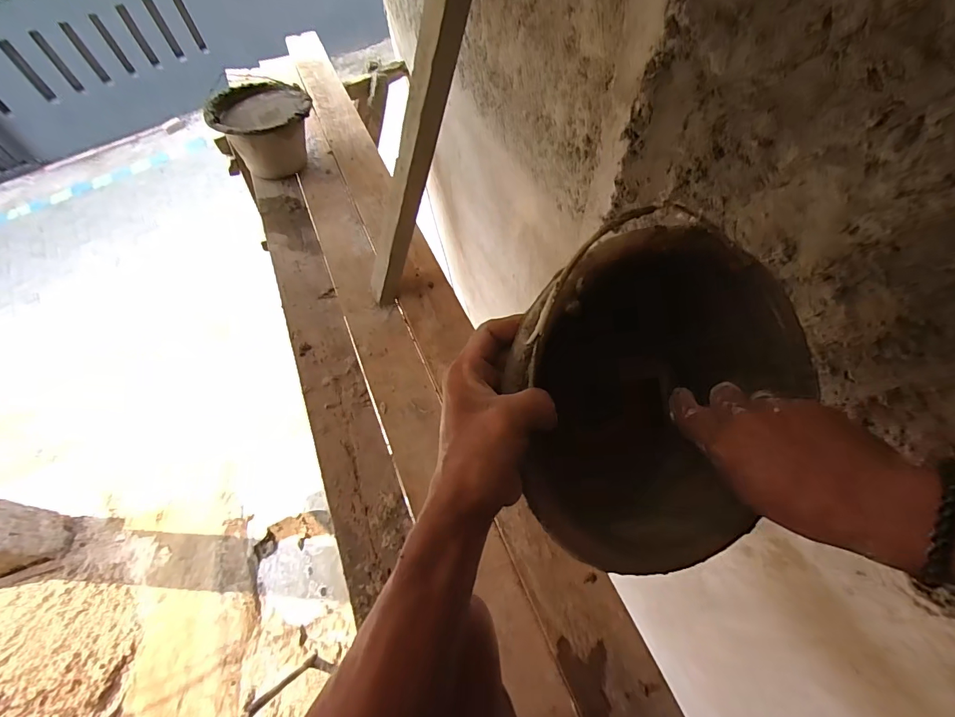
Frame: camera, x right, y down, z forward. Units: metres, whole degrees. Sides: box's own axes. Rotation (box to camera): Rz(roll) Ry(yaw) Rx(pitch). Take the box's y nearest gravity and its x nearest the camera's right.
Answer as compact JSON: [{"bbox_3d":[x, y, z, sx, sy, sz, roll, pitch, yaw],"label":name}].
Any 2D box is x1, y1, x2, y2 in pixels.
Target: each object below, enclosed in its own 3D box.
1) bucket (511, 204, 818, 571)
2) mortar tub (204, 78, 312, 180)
[{"bbox_3d":[0.130,0.030,0.322,0.201,0.160,0.209,-2,60,3],"label":"bucket"},{"bbox_3d":[-0.551,-0.607,1.161,0.231,0.168,0.217,-2,60,3],"label":"mortar tub"}]

